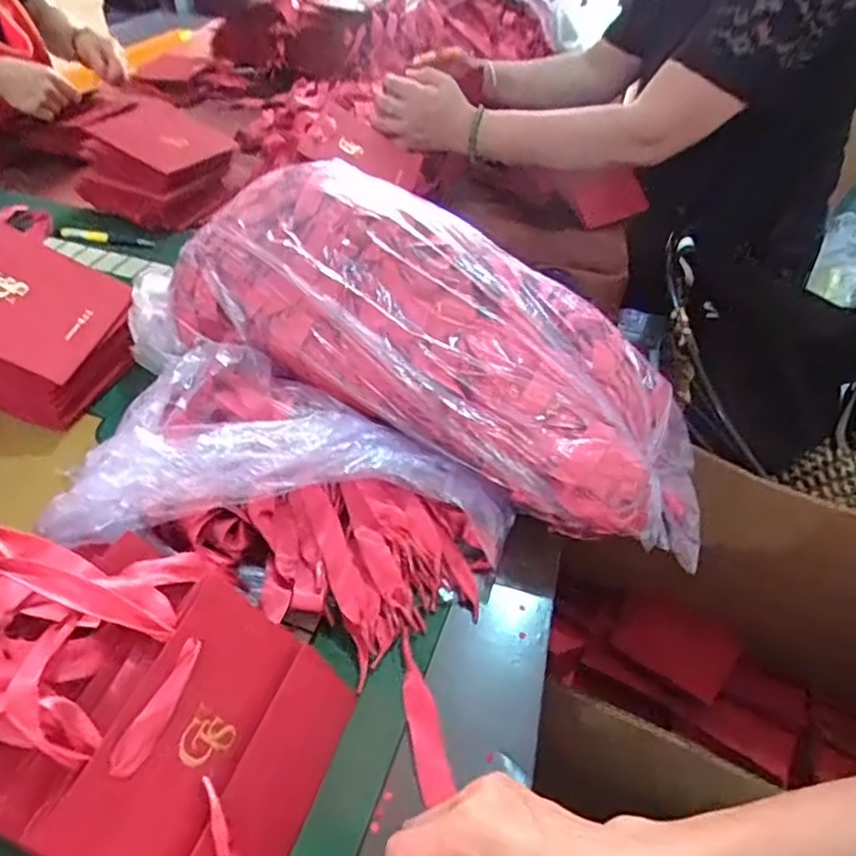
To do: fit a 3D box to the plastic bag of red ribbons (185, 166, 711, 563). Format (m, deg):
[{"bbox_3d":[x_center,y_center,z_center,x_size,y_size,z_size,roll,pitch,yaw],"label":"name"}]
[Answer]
[{"bbox_3d":[0.021,-0.076,0.575,0.505,0.154,0.219,24,48,20],"label":"plastic bag of red ribbons"}]

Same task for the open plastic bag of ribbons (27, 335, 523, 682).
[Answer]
[{"bbox_3d":[-0.092,0.051,0.470,0.283,0.103,0.186,15,46,11],"label":"open plastic bag of ribbons"}]

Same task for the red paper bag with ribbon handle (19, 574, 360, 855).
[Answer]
[{"bbox_3d":[-0.106,0.172,0.338,0.010,0.128,0.139,-18,32,37],"label":"red paper bag with ribbon handle"}]

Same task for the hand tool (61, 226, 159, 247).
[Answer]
[{"bbox_3d":[-0.403,-0.241,0.806,0.124,0.012,0.013,9,45,6],"label":"hand tool"}]

